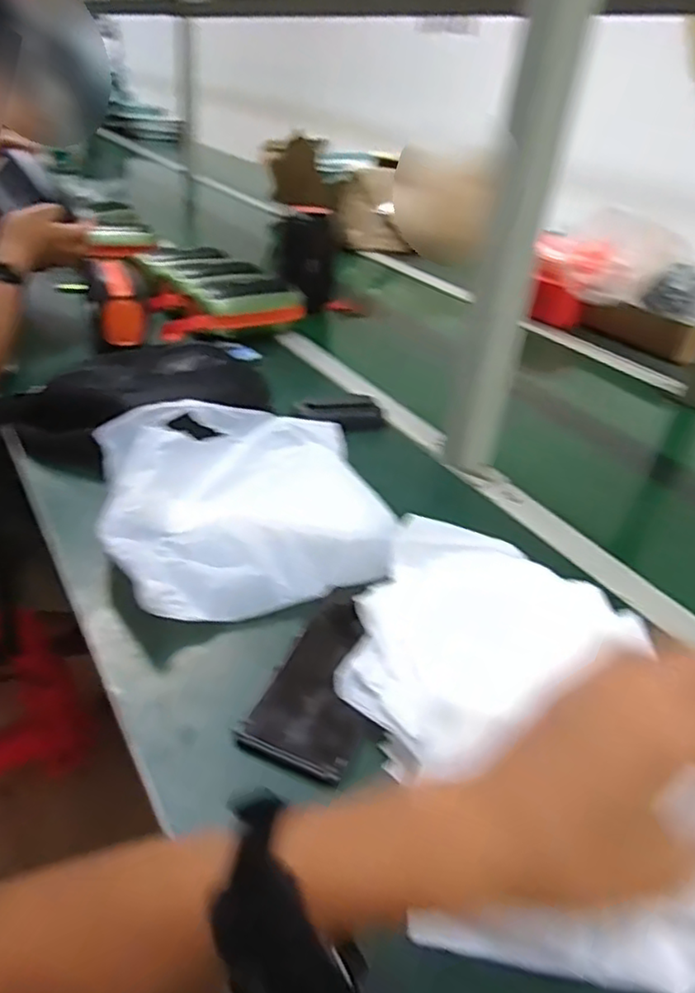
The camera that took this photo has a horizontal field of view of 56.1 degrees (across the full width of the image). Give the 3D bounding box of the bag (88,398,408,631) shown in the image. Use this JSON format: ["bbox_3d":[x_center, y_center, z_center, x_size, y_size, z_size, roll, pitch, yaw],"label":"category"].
[{"bbox_3d":[-0.090,-0.003,0.570,0.230,0.057,0.238,-6,35,-18],"label":"bag"}]

